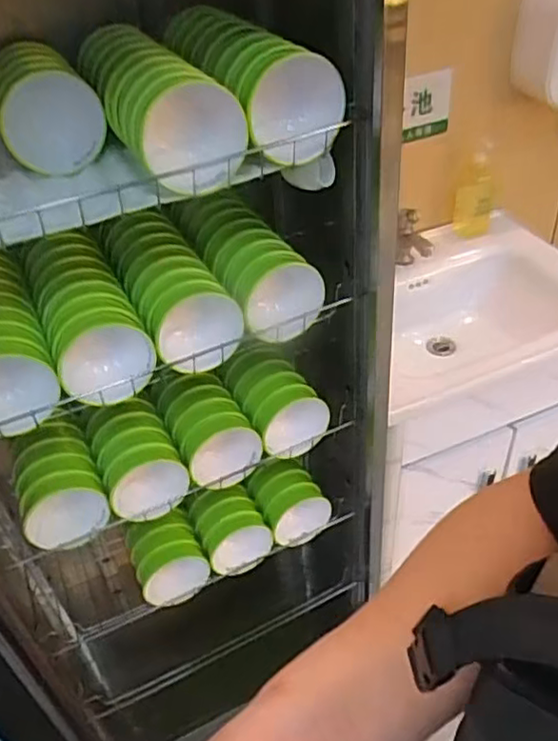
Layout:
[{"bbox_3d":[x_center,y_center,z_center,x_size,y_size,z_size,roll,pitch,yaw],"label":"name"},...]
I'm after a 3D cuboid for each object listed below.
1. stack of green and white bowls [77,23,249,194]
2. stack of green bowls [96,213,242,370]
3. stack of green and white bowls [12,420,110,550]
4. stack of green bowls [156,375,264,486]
[{"bbox_3d":[-0.133,-0.289,0.700,0.094,0.103,0.256,-21,43,-18],"label":"stack of green and white bowls"},{"bbox_3d":[-0.145,-0.113,0.847,0.112,0.103,0.255,-19,42,-16],"label":"stack of green bowls"},{"bbox_3d":[-0.306,0.157,0.884,0.110,0.101,0.168,-21,42,-17],"label":"stack of green and white bowls"},{"bbox_3d":[-0.108,0.081,0.949,0.111,0.106,0.153,-22,43,-18],"label":"stack of green bowls"}]

